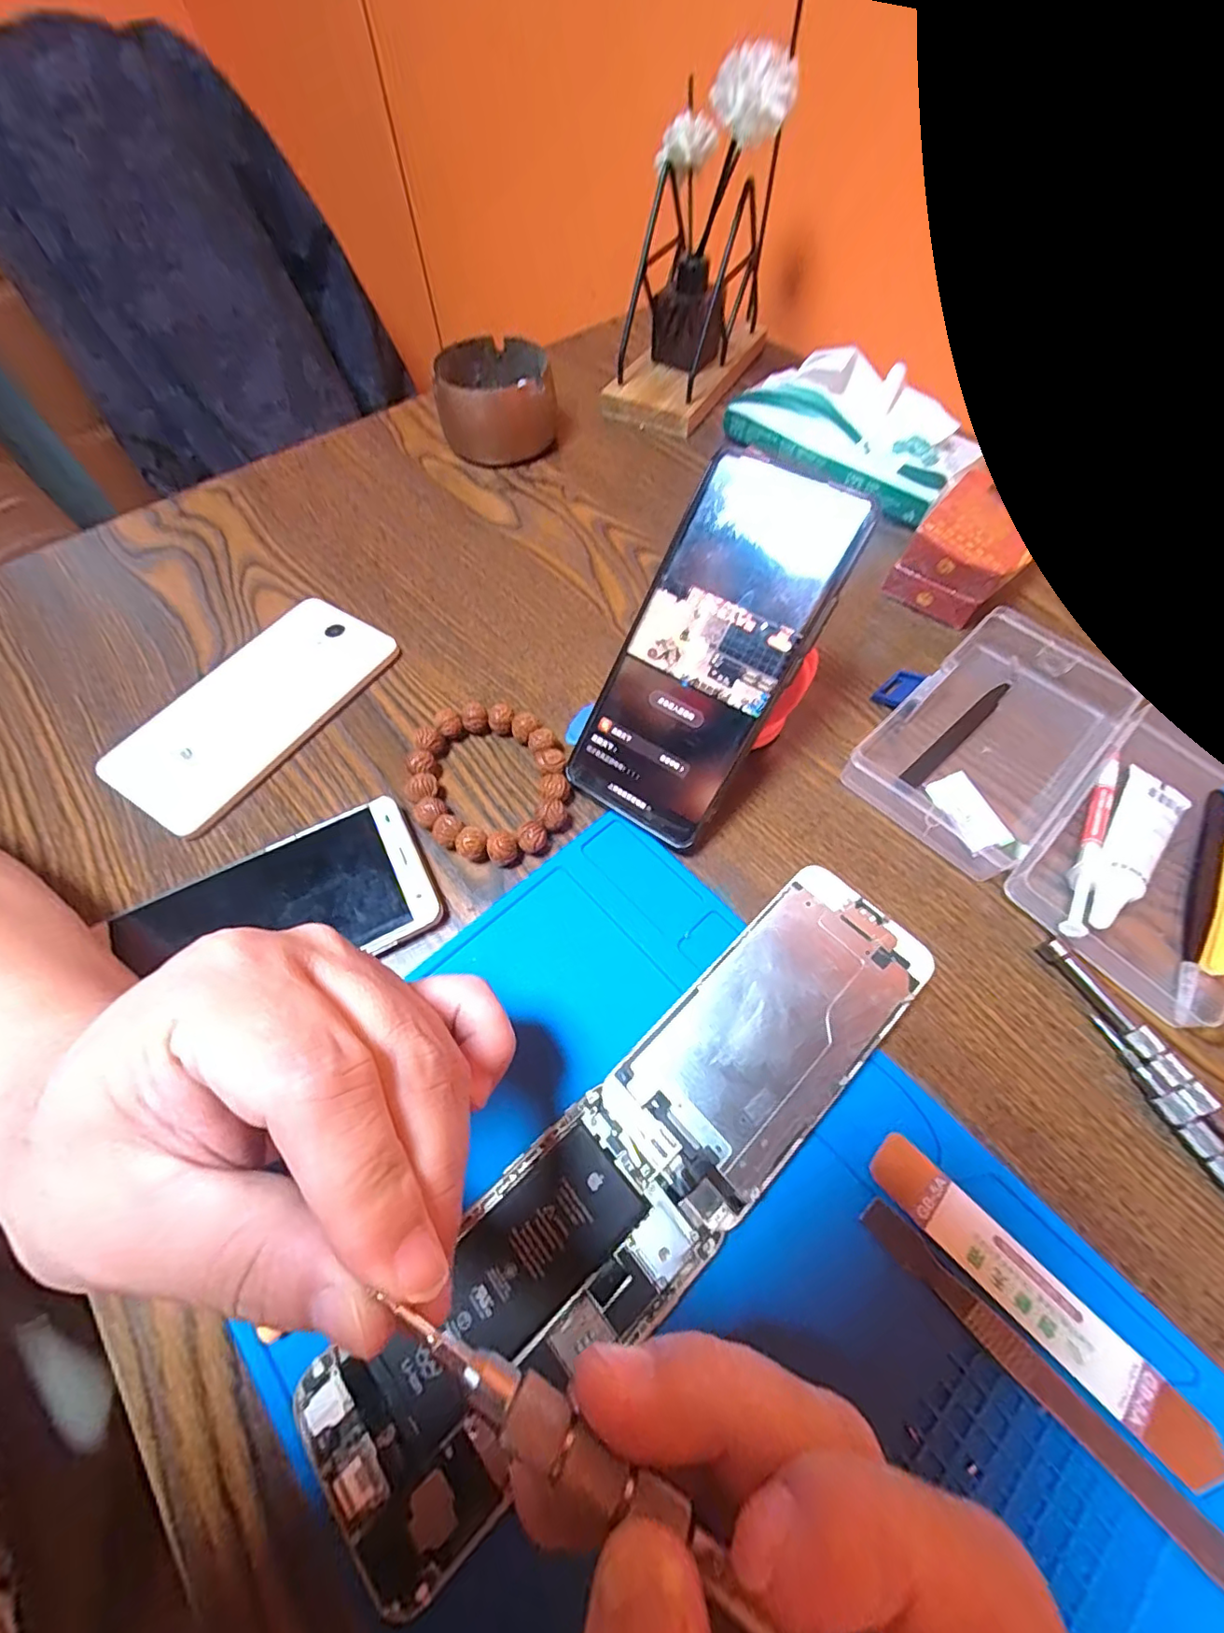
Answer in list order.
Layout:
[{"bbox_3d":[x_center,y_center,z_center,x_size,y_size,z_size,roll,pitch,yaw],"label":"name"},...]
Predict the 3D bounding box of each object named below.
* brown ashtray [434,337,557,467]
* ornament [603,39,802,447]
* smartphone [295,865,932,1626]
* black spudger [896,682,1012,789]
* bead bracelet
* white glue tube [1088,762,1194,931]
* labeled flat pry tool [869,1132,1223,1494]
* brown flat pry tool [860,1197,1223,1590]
[{"bbox_3d":[-0.086,-0.317,0.425,0.086,0.049,0.091,-2,62,-1],"label":"brown ashtray"},{"bbox_3d":[0.065,-0.410,0.407,0.087,0.162,0.169,24,64,12],"label":"ornament"},{"bbox_3d":[0.017,0.124,0.202,0.259,0.017,0.064,-39,68,-19],"label":"smartphone"},{"bbox_3d":[0.185,-0.044,0.296,0.092,0.004,0.009,-37,68,-18],"label":"black spudger"},{"bbox_3d":[-0.062,-0.017,0.280,0.079,0.016,0.084,0,62,0],"label":"bead bracelet"},{"bbox_3d":[0.237,0.013,0.257,0.102,0.019,0.026,-40,69,-19],"label":"white glue tube"},{"bbox_3d":[0.141,0.160,0.187,0.020,0.004,0.115,-41,69,-19],"label":"labeled flat pry tool"},{"bbox_3d":[0.134,0.177,0.177,0.011,0.004,0.120,-41,69,-19],"label":"brown flat pry tool"}]

